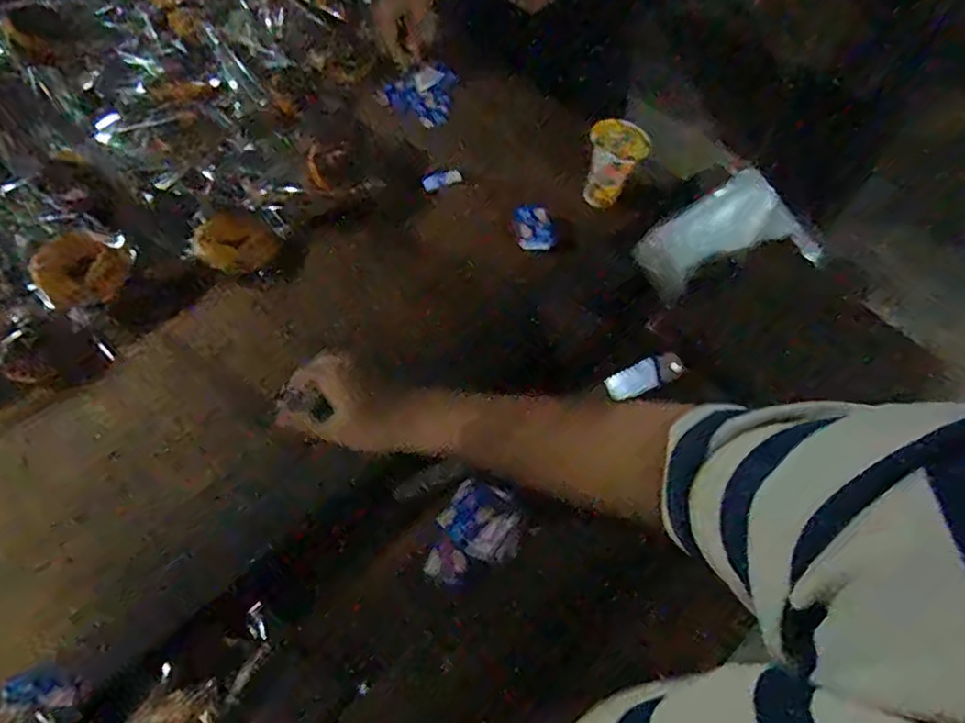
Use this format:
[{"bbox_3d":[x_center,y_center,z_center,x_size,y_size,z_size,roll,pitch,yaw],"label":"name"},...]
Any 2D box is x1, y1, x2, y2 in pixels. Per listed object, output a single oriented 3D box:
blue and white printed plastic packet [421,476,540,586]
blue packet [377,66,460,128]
[{"bbox_3d":[-0.010,0.162,0.570,0.097,0.033,0.081,-40,69,-21],"label":"blue and white printed plastic packet"},{"bbox_3d":[-0.094,-0.399,0.917,0.118,0.057,0.079,-2,60,-3],"label":"blue packet"}]

